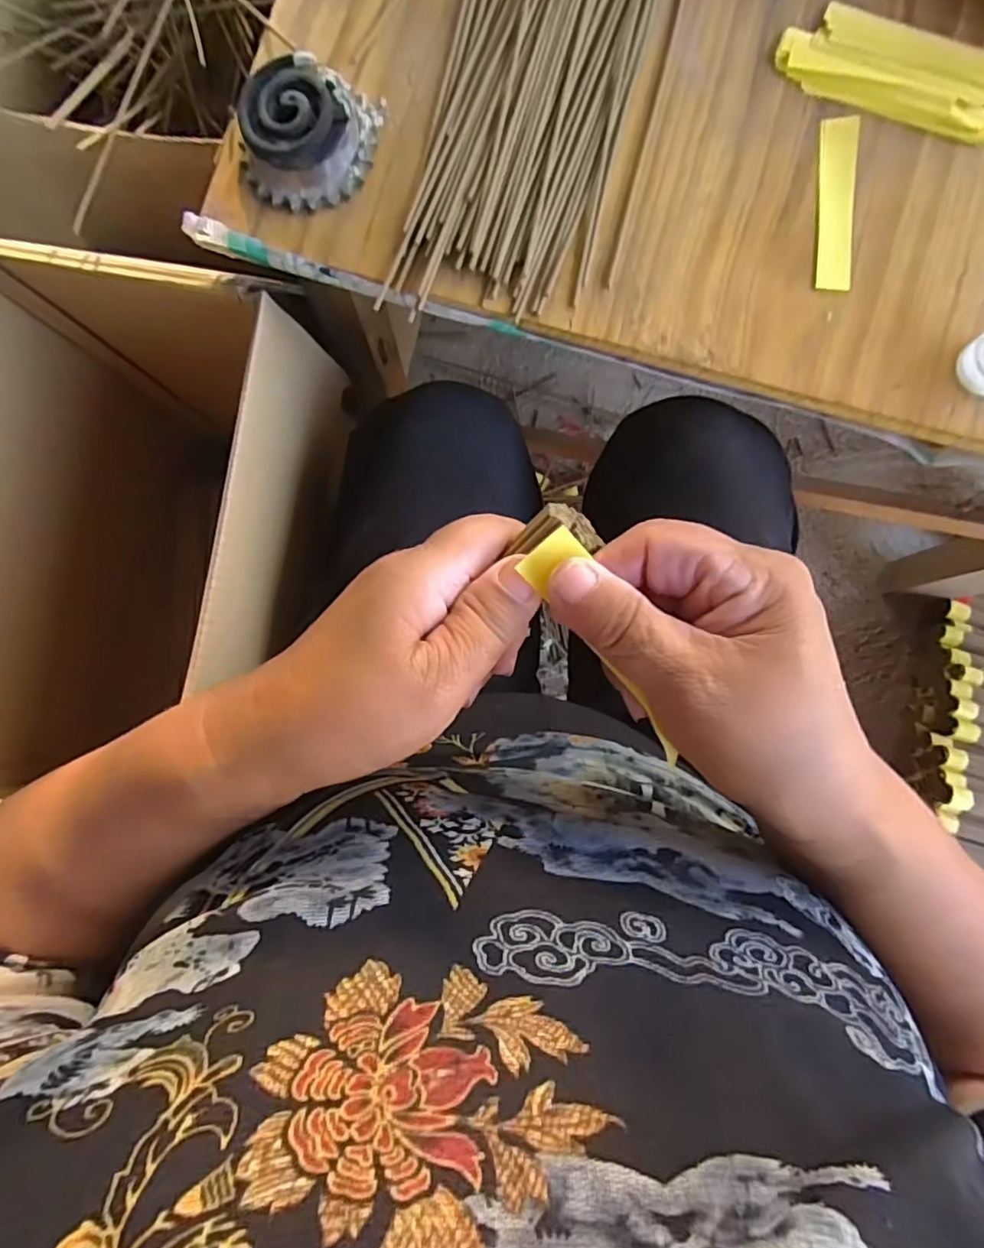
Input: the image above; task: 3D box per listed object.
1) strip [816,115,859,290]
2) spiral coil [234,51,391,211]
[{"bbox_3d":[0.218,-0.266,0.369,0.023,0.004,0.111,4,86,4],"label":"strip"},{"bbox_3d":[-0.119,-0.313,0.373,0.081,0.033,0.081,11,87,4],"label":"spiral coil"}]

